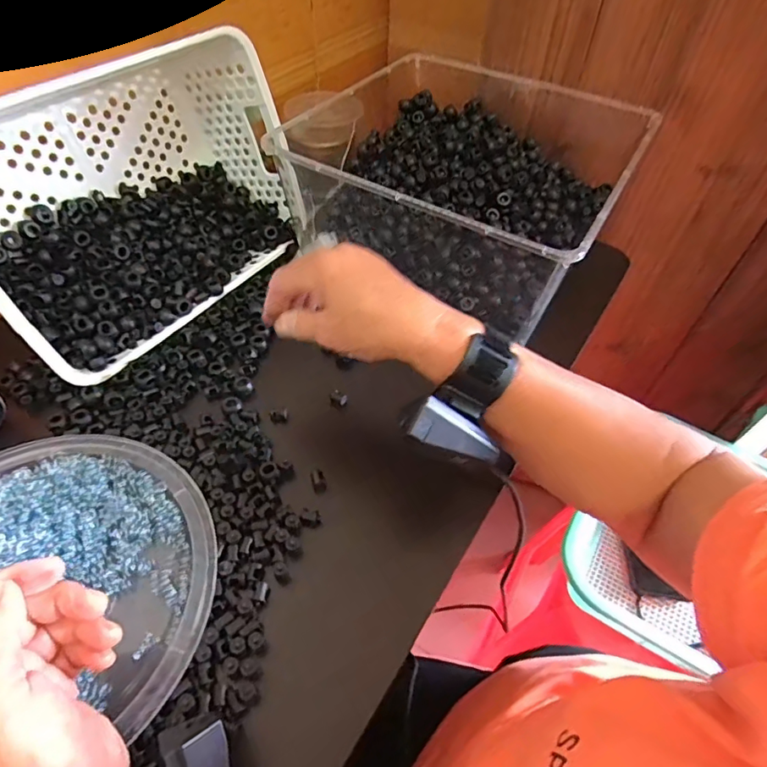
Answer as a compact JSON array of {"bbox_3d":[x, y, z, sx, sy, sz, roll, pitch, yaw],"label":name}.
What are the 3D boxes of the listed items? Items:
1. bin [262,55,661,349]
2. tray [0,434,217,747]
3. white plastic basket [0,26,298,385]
[{"bbox_3d":[0.103,-0.219,0.547,0.293,0.131,0.358,28,55,18],"label":"bin"},{"bbox_3d":[-0.233,0.126,0.319,0.230,0.027,0.215,1,51,-2],"label":"tray"},{"bbox_3d":[-0.230,-0.165,0.468,0.122,0.206,0.305,12,46,38],"label":"white plastic basket"}]

